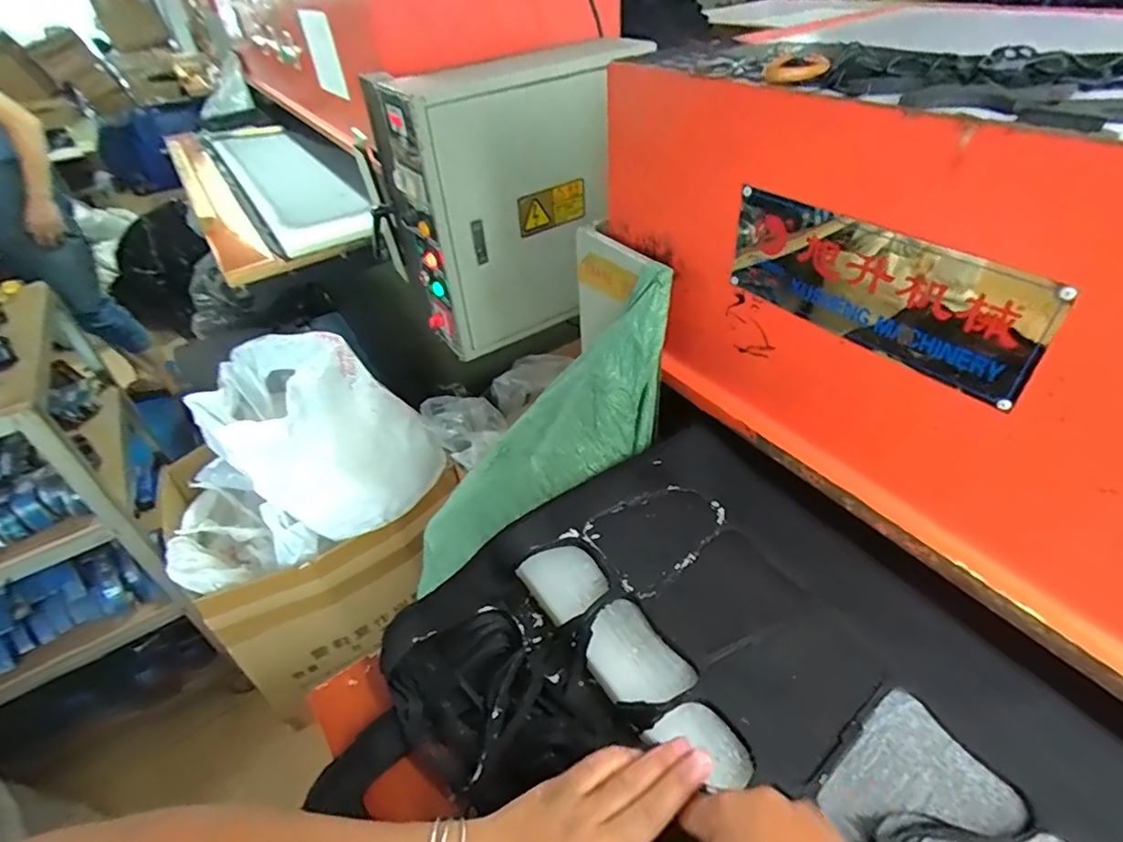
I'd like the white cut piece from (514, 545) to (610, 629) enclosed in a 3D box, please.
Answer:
[{"bbox_3d":[0.004,0.167,0.593,0.068,0.025,0.080,-29,48,-23],"label":"white cut piece"}]

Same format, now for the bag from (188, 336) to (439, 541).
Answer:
[{"bbox_3d":[-0.557,0.000,1.290,0.513,0.293,0.374,29,50,33],"label":"bag"}]

